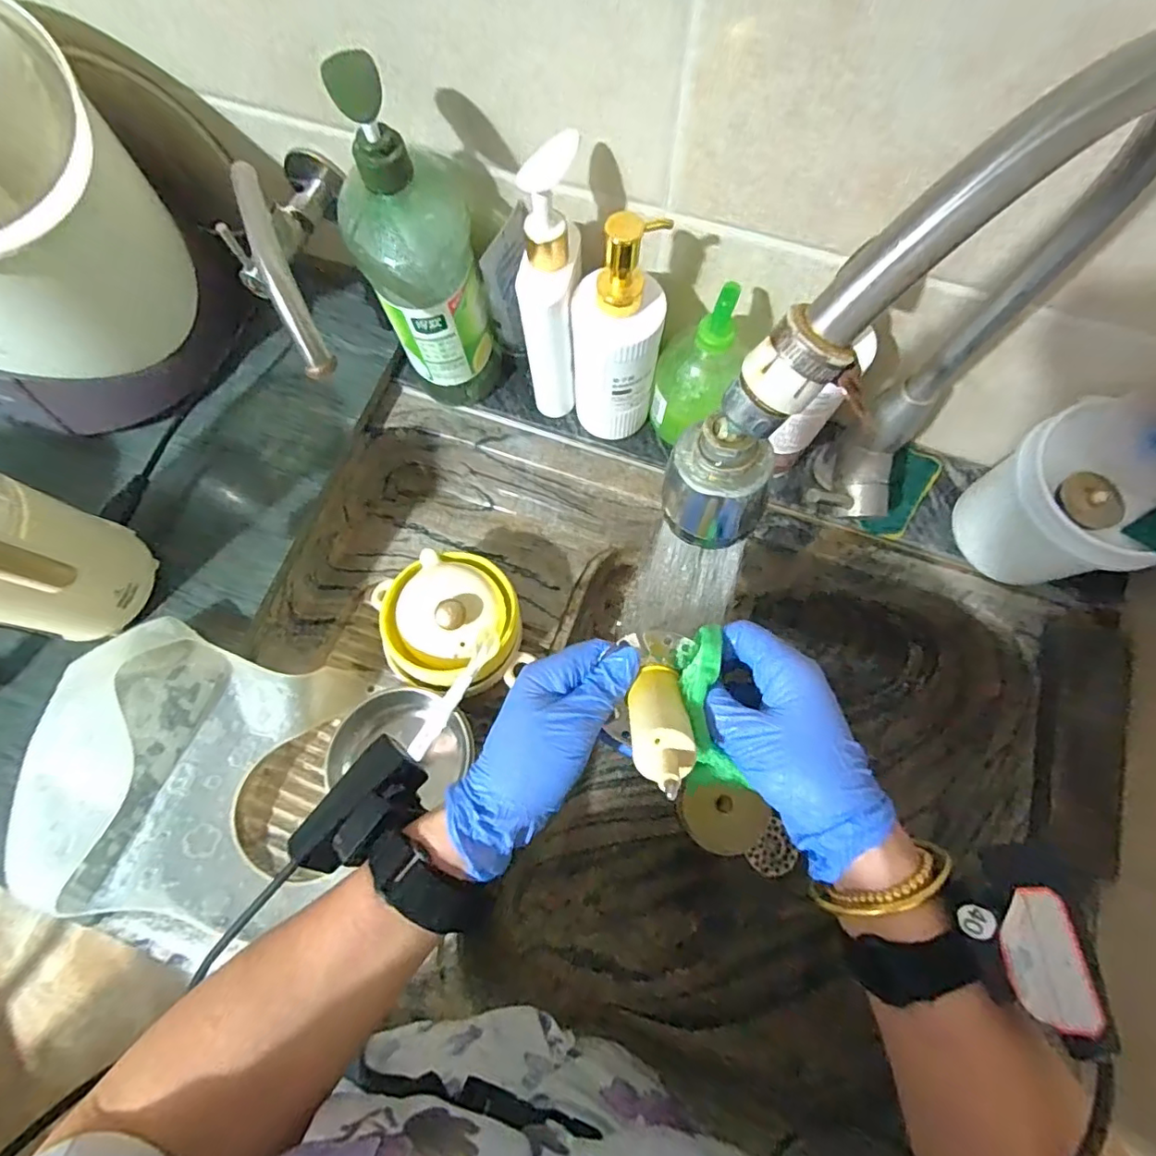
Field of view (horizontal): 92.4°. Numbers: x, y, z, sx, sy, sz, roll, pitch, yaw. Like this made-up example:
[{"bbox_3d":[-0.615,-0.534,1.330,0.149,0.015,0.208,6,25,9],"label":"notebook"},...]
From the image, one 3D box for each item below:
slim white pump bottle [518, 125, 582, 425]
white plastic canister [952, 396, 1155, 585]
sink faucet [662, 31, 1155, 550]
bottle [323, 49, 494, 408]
[{"bbox_3d":[-0.022,-0.228,0.462,0.044,0.231,0.063,8,74,4],"label":"slim white pump bottle"},{"bbox_3d":[0.388,-0.053,0.459,0.111,0.152,0.095,37,77,11],"label":"white plastic canister"},{"bbox_3d":[0.175,-0.093,0.315,0.299,0.334,0.060,-34,75,-9],"label":"sink faucet"},{"bbox_3d":[-0.128,-0.255,0.452,0.091,0.271,0.096,-16,74,-4],"label":"bottle"}]

